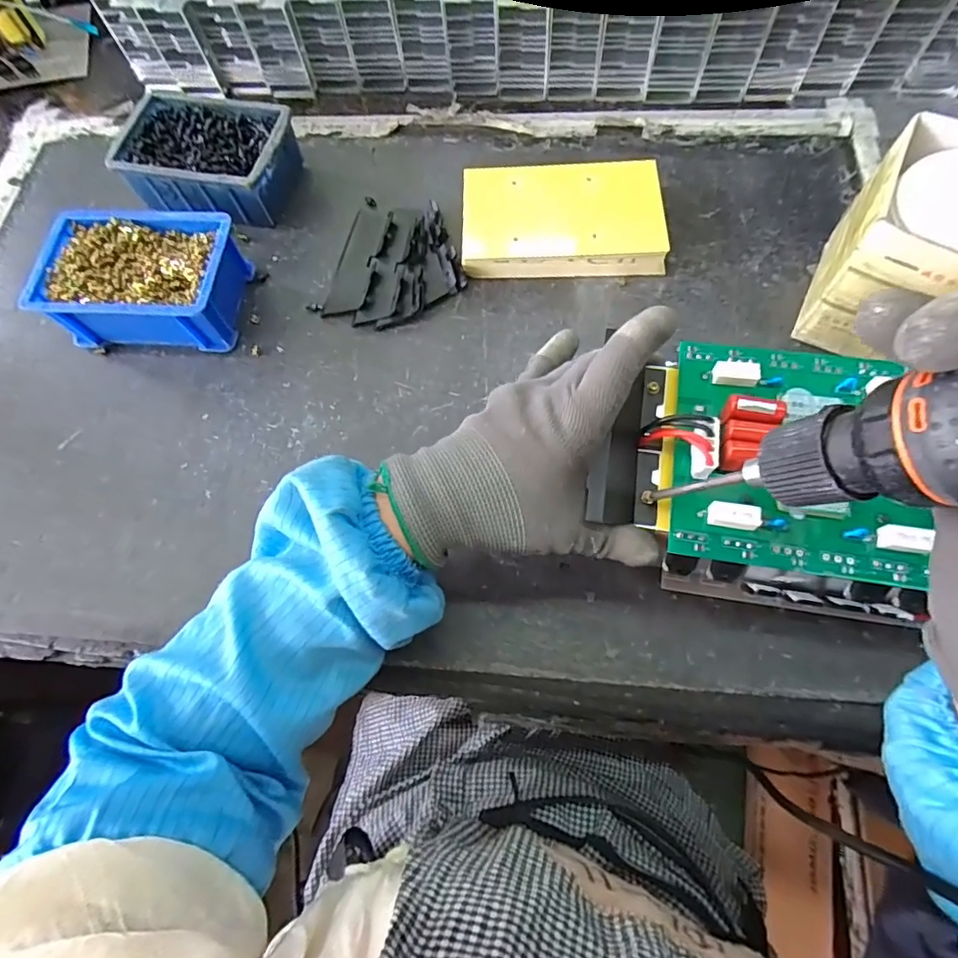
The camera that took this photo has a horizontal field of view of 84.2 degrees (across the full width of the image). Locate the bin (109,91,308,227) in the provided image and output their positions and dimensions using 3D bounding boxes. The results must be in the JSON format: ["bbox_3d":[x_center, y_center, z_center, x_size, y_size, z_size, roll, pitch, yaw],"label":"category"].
[{"bbox_3d":[-0.249,-0.290,0.486,0.153,0.051,0.109,16,72,10],"label":"bin"}]

